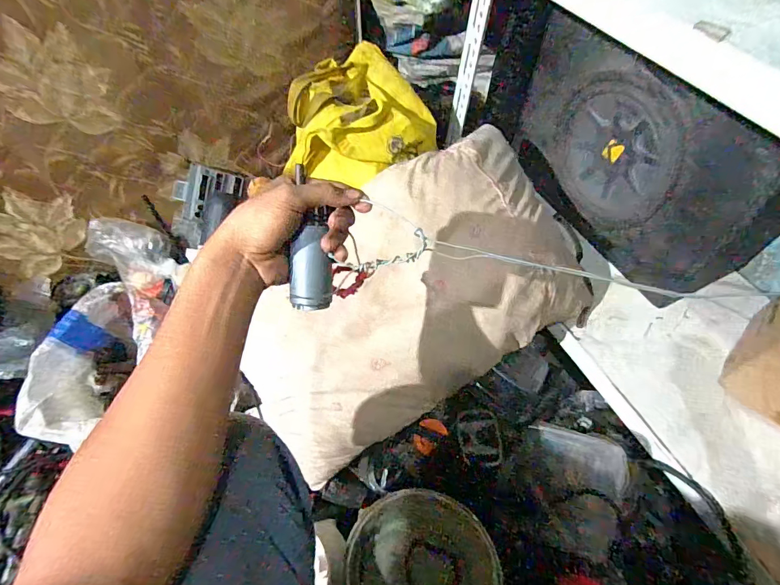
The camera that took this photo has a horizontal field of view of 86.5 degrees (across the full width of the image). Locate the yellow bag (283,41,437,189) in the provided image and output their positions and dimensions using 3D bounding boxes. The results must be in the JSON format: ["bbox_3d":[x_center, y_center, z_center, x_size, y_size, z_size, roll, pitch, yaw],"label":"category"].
[{"bbox_3d":[-0.053,-0.286,0.694,0.232,0.125,0.199,25,56,16],"label":"yellow bag"}]

